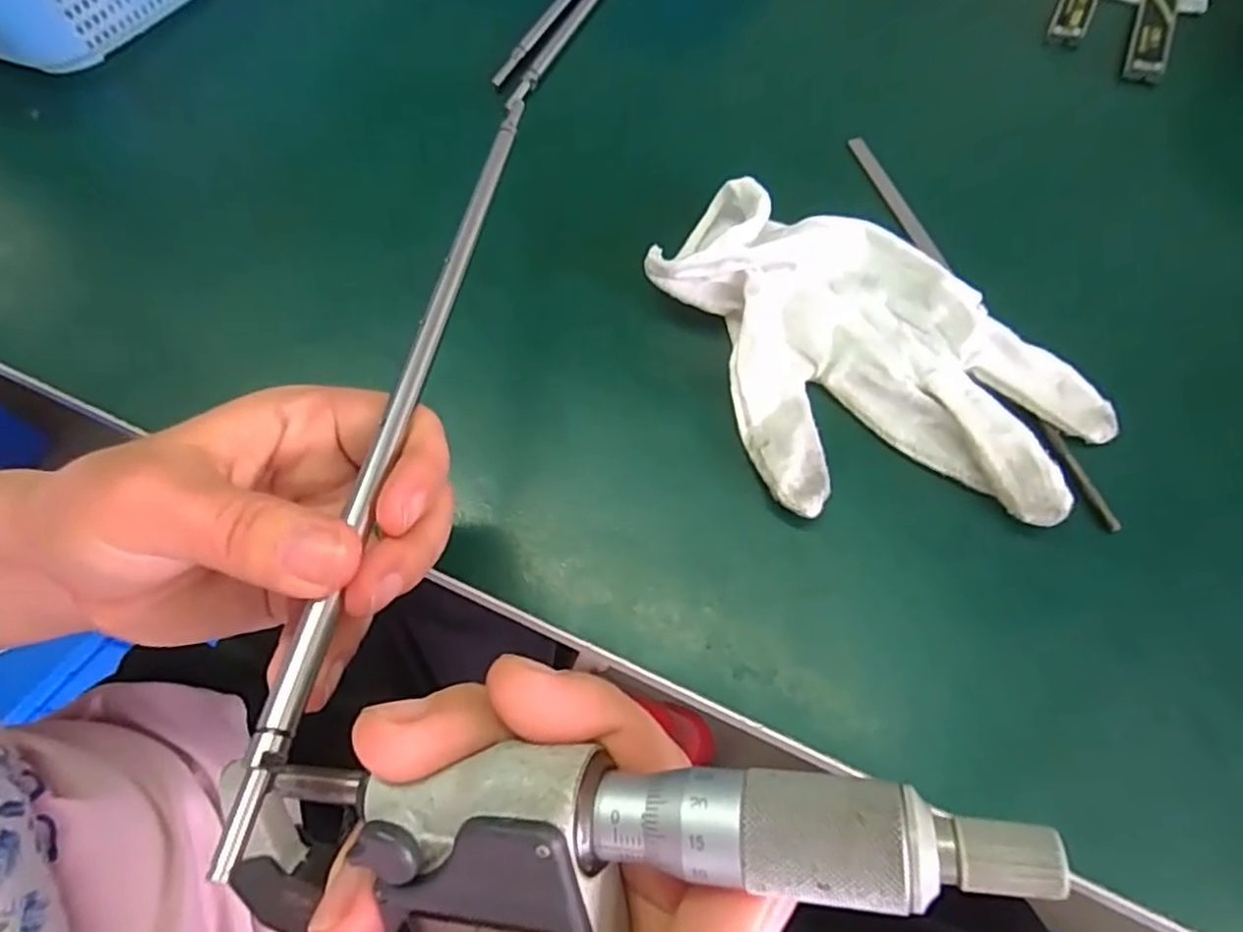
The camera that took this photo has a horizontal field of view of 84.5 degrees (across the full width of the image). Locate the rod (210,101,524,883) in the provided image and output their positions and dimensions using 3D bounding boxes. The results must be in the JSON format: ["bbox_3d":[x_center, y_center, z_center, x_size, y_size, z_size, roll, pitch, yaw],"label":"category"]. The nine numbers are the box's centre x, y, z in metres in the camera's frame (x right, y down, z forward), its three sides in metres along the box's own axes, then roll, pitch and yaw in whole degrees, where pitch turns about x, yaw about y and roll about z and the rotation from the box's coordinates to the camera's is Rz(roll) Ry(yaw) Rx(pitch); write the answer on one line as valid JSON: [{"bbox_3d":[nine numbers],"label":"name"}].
[{"bbox_3d":[-0.058,-0.035,0.205,0.007,0.008,0.273,5,56,5],"label":"rod"}]

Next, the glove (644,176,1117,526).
[{"bbox_3d":[0.080,-0.042,0.246,0.104,0.031,0.166,-41,70,-15],"label":"glove"}]

